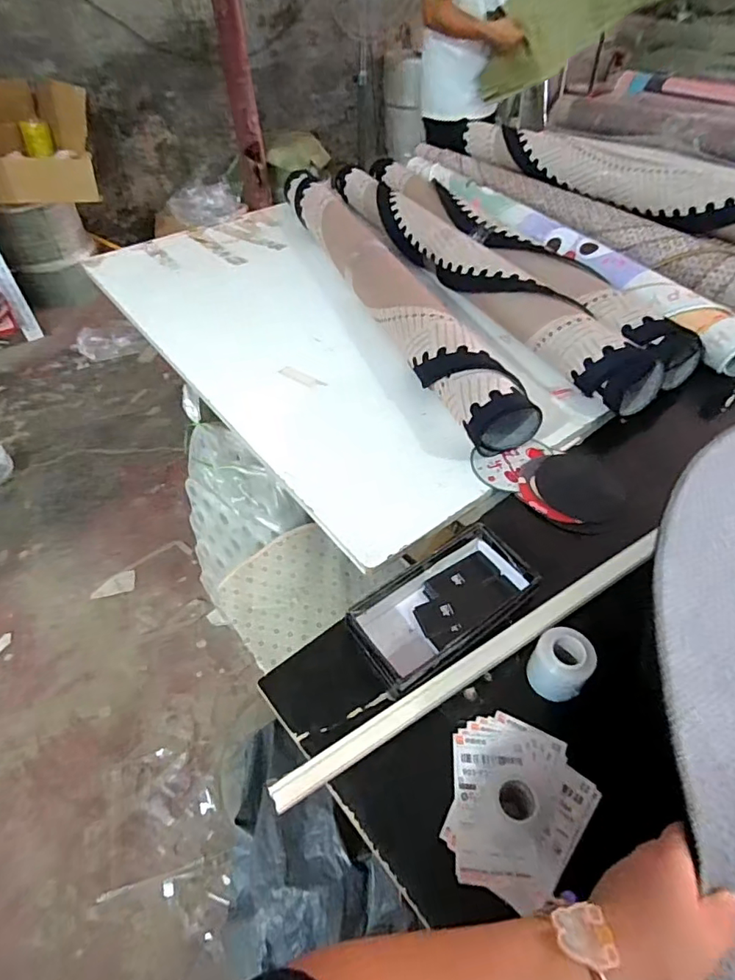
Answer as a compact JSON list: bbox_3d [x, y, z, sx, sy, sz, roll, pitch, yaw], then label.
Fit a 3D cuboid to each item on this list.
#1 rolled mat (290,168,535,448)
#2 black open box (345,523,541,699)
[{"bbox_3d":[0.017,-0.447,1.114,0.098,0.109,1.039,-18,50,-13],"label":"rolled mat"},{"bbox_3d":[0.091,0.143,0.640,0.226,0.050,0.117,-31,55,-23],"label":"black open box"}]

